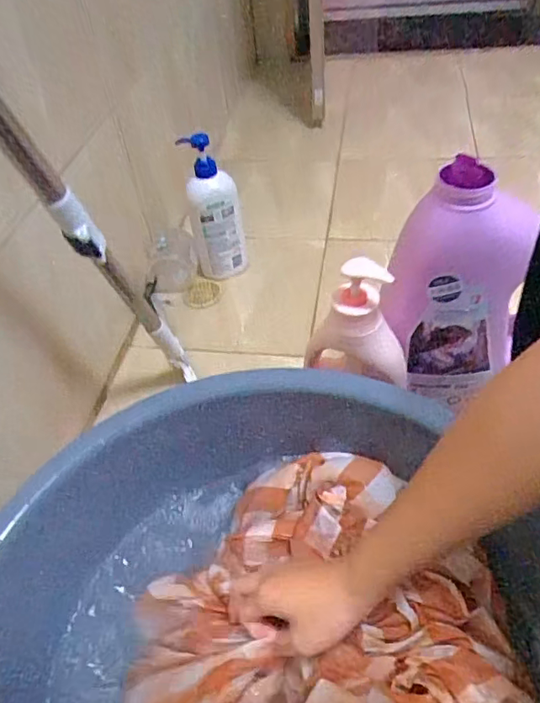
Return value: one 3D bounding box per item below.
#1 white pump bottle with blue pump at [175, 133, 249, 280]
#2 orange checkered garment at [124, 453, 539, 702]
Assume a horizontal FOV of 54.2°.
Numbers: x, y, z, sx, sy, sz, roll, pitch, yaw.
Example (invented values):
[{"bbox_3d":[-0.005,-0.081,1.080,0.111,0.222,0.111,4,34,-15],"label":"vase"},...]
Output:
[{"bbox_3d":[-0.089,-0.233,0.863,0.082,0.222,0.063,-11,45,-7],"label":"white pump bottle with blue pump"},{"bbox_3d":[0.033,0.270,0.434,0.311,0.111,0.380,-6,45,-2],"label":"orange checkered garment"}]

